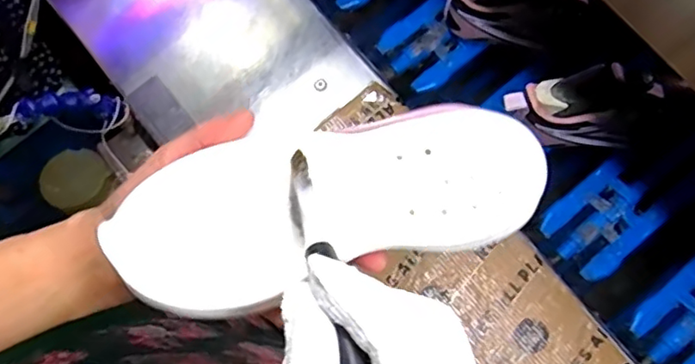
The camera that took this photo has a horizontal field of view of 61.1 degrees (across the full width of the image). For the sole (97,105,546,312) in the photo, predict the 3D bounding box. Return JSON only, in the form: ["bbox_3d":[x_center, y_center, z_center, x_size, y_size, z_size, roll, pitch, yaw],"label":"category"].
[{"bbox_3d":[-0.005,0.008,0.304,0.218,0.026,0.079,-12,77,-10],"label":"sole"}]

